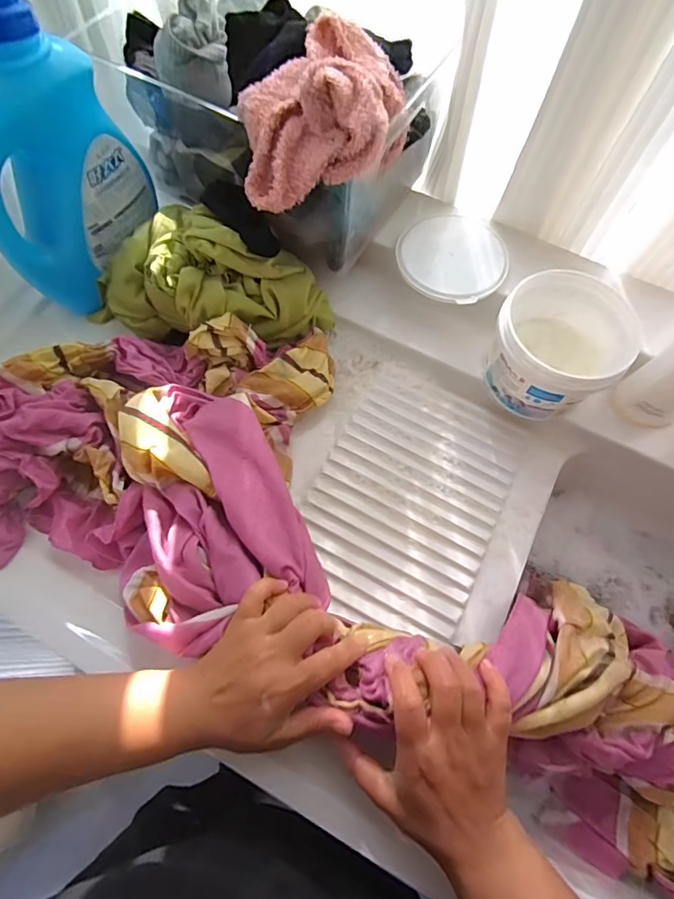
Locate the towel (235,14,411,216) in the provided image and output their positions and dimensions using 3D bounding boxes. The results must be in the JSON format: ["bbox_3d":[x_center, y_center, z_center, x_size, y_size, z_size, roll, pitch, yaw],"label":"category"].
[{"bbox_3d":[-0.007,-0.291,0.436,0.145,0.097,0.170,3,68,0],"label":"towel"}]

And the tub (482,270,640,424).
[{"bbox_3d":[0.228,-0.104,0.527,0.122,0.112,0.140,35,72,12],"label":"tub"}]

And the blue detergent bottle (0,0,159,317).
[{"bbox_3d":[-0.266,-0.270,0.477,0.081,0.252,0.148,18,69,6],"label":"blue detergent bottle"}]

